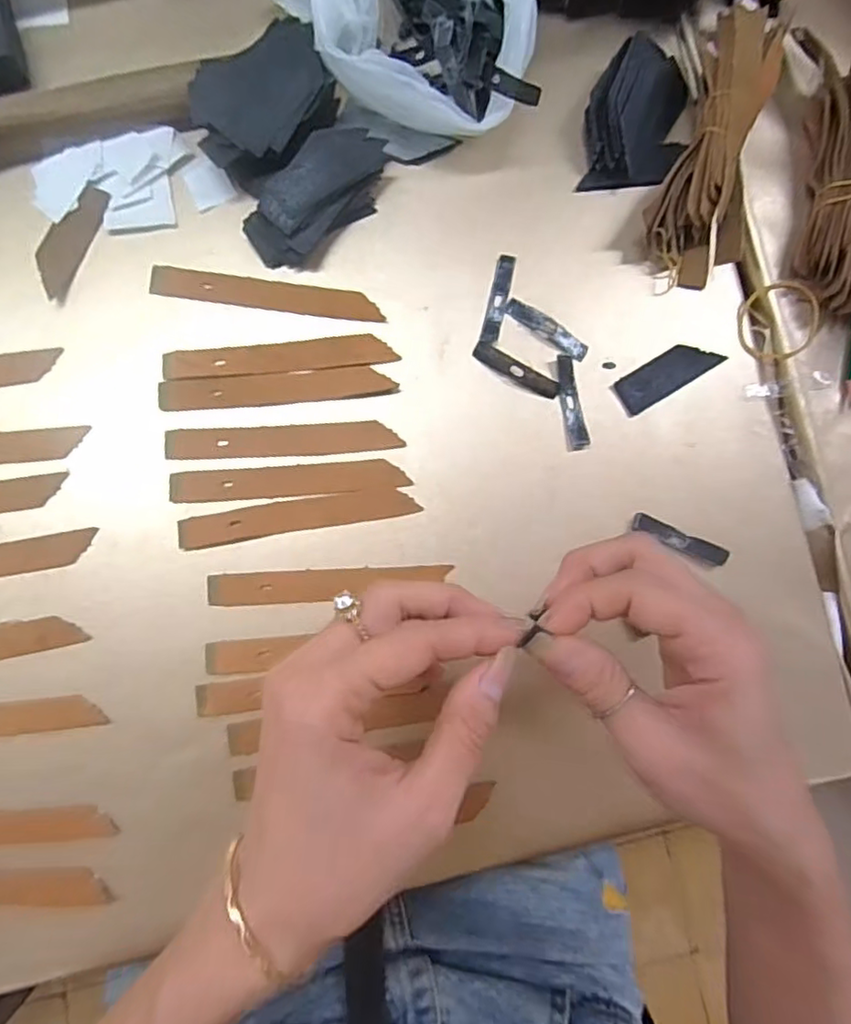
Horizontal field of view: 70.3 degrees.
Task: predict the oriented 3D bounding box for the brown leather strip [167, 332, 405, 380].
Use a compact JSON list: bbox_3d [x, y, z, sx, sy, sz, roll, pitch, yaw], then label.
[{"bbox_3d":[-0.079,-0.085,0.329,0.123,0.004,0.018,-6,85,-4],"label":"brown leather strip"}]

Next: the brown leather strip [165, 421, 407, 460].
[{"bbox_3d":[-0.077,-0.039,0.327,0.123,0.004,0.016,-3,85,-4],"label":"brown leather strip"}]

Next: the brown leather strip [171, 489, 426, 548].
[{"bbox_3d":[-0.067,0.001,0.323,0.125,0.004,0.018,-9,86,-5],"label":"brown leather strip"}]

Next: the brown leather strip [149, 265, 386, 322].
[{"bbox_3d":[-0.087,-0.120,0.335,0.124,0.005,0.016,6,84,-3],"label":"brown leather strip"}]

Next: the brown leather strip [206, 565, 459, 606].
[{"bbox_3d":[-0.051,0.040,0.321,0.125,0.004,0.018,-2,85,-4],"label":"brown leather strip"}]

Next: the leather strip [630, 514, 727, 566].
[{"bbox_3d":[0.142,0.016,0.335,0.054,0.004,0.011,25,84,-1],"label":"leather strip"}]

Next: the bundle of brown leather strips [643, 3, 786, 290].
[{"bbox_3d":[0.171,-0.207,0.345,0.062,0.037,0.144,21,84,-2],"label":"bundle of brown leather strips"}]

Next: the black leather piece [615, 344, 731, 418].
[{"bbox_3d":[0.139,-0.080,0.345,0.063,0.004,0.023,-32,88,-6],"label":"black leather piece"}]

